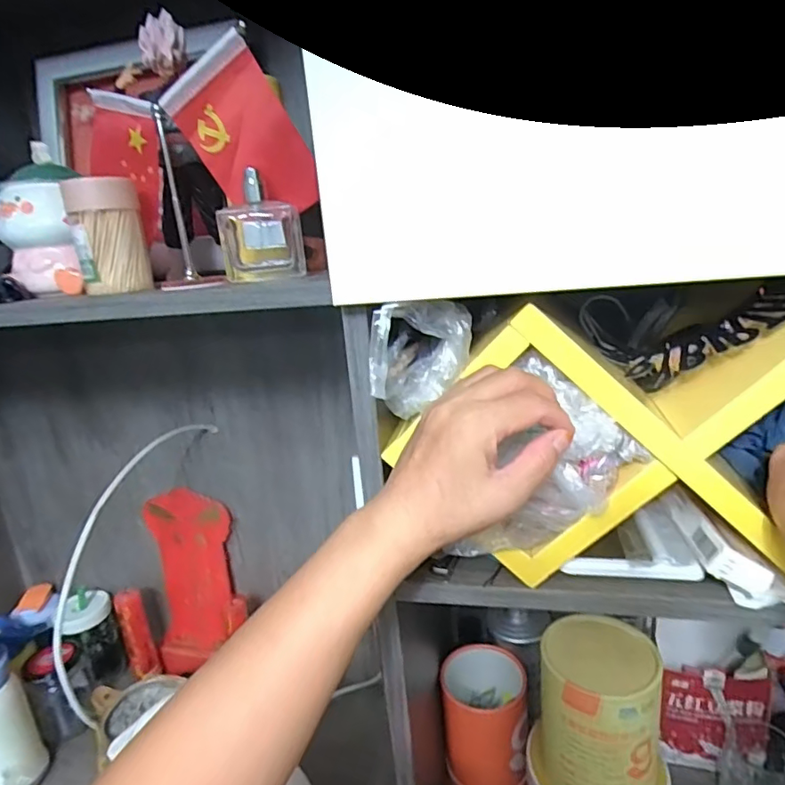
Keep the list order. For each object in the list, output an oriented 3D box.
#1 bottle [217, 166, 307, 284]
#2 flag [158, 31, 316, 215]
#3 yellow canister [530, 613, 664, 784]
[{"bbox_3d":[-0.097,-0.118,0.396,0.059,0.067,0.051,-9,17,-12],"label":"bottle"},{"bbox_3d":[-0.112,-0.185,0.381,0.086,0.095,0.045,7,20,36],"label":"flag"},{"bbox_3d":[0.187,0.299,0.491,0.110,0.146,0.093,1,18,22],"label":"yellow canister"}]

